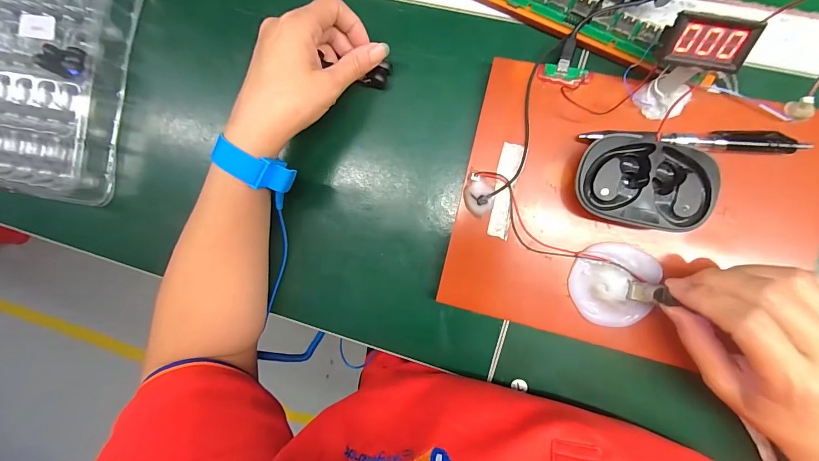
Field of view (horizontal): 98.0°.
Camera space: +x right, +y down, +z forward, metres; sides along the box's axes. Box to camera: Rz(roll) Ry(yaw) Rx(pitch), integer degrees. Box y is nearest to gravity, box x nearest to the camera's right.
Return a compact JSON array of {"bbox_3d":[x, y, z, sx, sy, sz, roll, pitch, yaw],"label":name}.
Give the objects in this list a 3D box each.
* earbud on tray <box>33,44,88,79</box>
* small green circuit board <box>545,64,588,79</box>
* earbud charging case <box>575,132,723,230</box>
[{"bbox_3d":[-0.307,-0.151,0.314,0.040,0.015,0.027,20,93,7],"label":"earbud on tray"},{"bbox_3d":[0.120,-0.122,0.273,0.030,0.004,0.009,11,93,9],"label":"small green circuit board"},{"bbox_3d":[0.164,-0.034,0.255,0.086,0.028,0.060,11,93,9],"label":"earbud charging case"}]

